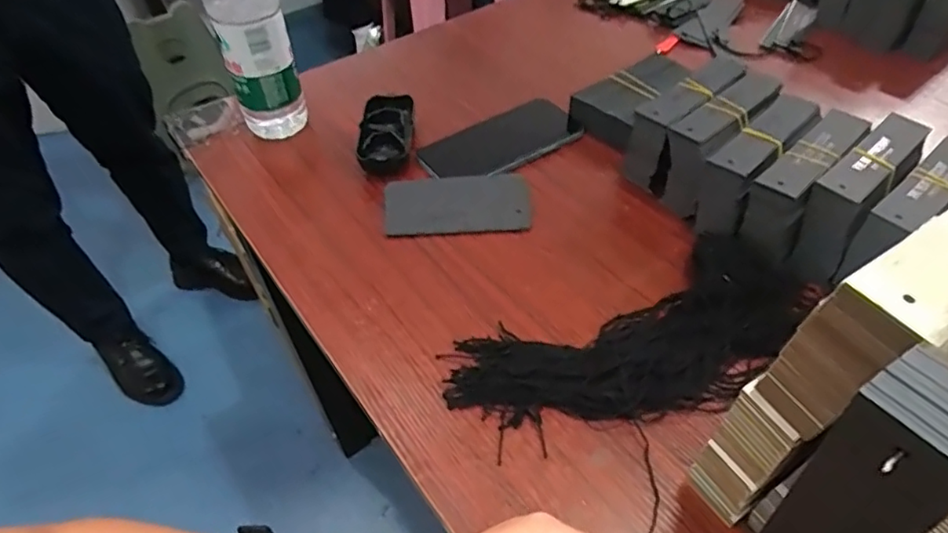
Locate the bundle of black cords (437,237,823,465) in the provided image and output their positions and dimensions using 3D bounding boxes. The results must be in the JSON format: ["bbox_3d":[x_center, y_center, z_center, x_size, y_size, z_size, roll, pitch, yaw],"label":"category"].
[{"bbox_3d":[0.111,0.054,0.407,0.254,0.028,0.104,-17,48,-12],"label":"bundle of black cords"}]

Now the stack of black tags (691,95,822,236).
[{"bbox_3d":[0.232,-0.080,0.486,0.138,0.073,0.040,-37,55,-27],"label":"stack of black tags"}]

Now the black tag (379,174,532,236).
[{"bbox_3d":[-0.015,-0.056,0.517,0.128,0.010,0.058,-3,66,-1],"label":"black tag"}]

